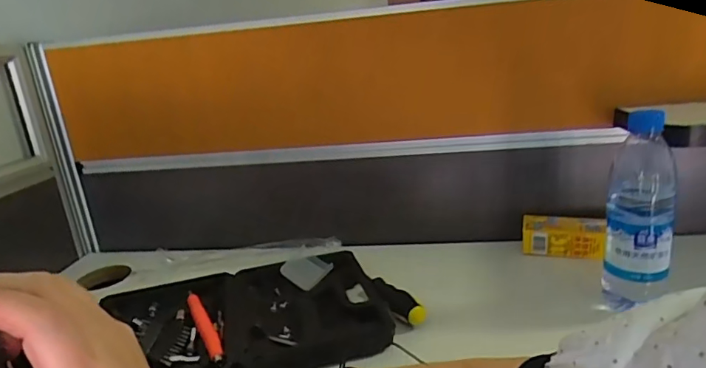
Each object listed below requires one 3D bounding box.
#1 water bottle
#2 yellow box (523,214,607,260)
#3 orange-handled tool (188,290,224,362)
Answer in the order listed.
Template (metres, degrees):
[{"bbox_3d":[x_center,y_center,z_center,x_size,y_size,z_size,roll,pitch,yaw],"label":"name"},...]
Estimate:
[{"bbox_3d":[0.305,0.031,0.514,0.063,0.208,0.065,1,19,21],"label":"water bottle"},{"bbox_3d":[0.295,0.073,0.673,0.106,0.043,0.049,2,19,23],"label":"yellow box"},{"bbox_3d":[-0.172,0.161,0.558,0.017,0.009,0.156,-15,20,-26],"label":"orange-handled tool"}]

